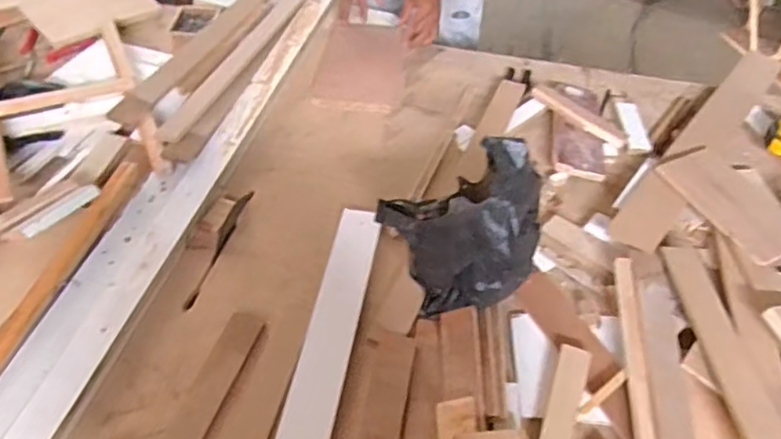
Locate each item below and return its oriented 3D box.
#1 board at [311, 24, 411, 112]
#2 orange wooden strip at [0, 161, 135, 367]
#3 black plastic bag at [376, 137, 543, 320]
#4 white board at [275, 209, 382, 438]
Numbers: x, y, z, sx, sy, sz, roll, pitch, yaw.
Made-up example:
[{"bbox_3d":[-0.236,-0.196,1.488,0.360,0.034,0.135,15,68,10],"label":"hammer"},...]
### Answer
[{"bbox_3d":[-0.054,-0.310,1.243,0.172,0.011,0.238,8,55,2],"label":"board"},{"bbox_3d":[-0.487,0.101,0.849,0.023,0.016,0.497,10,50,10],"label":"orange wooden strip"},{"bbox_3d":[0.107,0.025,0.817,0.204,0.204,0.144,-19,51,-15],"label":"black plastic bag"},{"bbox_3d":[-0.082,0.154,0.841,0.066,0.010,0.423,8,50,7],"label":"white board"}]

